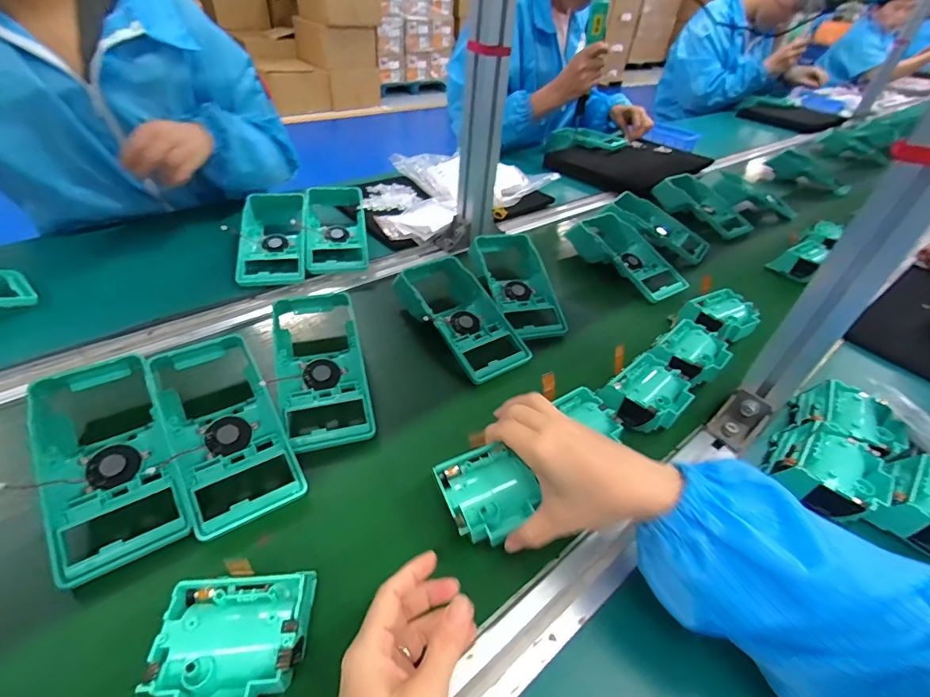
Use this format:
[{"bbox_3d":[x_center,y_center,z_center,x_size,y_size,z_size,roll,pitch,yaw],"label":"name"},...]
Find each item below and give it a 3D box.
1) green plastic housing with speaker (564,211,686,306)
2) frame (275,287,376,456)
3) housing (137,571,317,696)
[{"bbox_3d":[0.242,-0.141,0.666,0.091,0.063,0.191,-23,44,-27],"label":"green plastic housing with speaker"},{"bbox_3d":[-0.145,0.014,0.447,0.084,0.050,0.196,-12,53,-16],"label":"frame"},{"bbox_3d":[-0.130,0.171,0.258,0.077,0.038,0.071,-4,39,-5],"label":"housing"}]

